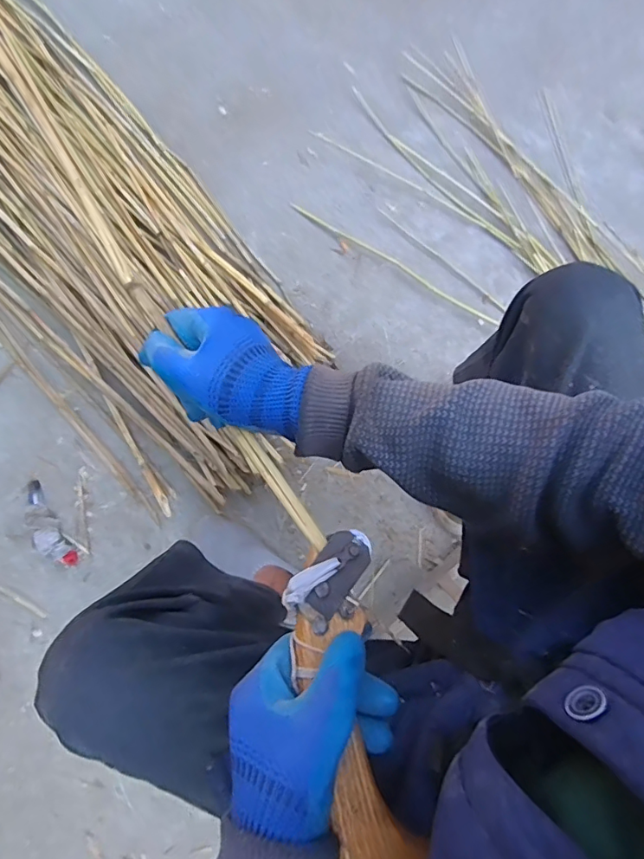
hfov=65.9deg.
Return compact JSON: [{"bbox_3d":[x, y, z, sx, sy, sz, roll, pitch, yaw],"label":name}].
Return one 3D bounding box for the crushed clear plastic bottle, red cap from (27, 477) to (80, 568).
[{"bbox_3d":[-0.483,0.166,0.864,0.042,0.036,0.172,-35,81,-6],"label":"crushed clear plastic bottle, red cap"}]

